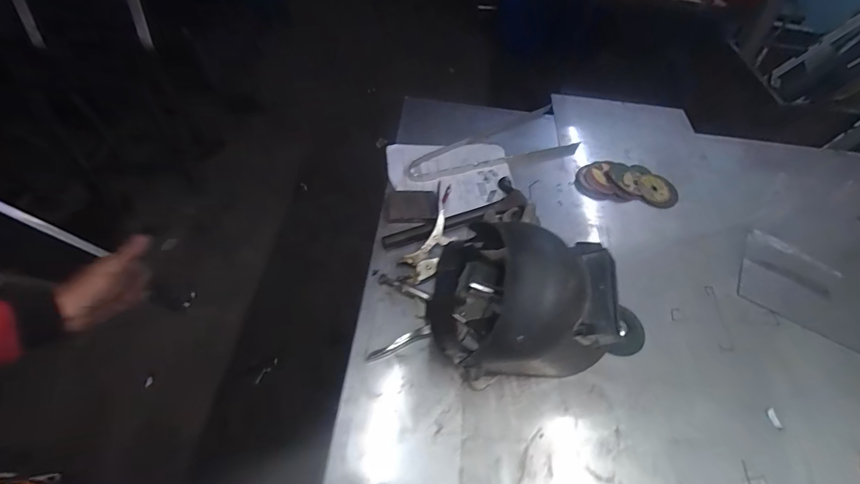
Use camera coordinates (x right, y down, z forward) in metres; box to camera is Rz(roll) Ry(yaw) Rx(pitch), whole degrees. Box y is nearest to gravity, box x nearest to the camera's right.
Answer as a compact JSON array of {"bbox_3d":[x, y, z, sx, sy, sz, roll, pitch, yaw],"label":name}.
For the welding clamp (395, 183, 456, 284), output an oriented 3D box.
[{"bbox_3d":[0.010,-0.015,0.737,0.078,0.042,0.222,23,58,10],"label":"welding clamp"}]

